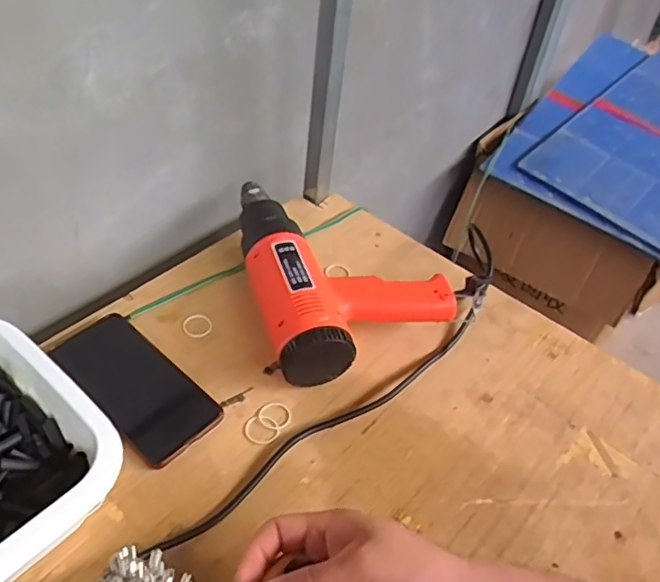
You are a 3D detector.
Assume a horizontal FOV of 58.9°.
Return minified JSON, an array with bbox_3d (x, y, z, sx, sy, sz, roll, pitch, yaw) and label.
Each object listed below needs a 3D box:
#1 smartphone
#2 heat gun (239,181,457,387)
[{"bbox_3d":[-0.171,0.083,0.522,0.150,0.010,0.078,40,48,17],"label":"smartphone"},{"bbox_3d":[0.005,-0.033,0.628,0.187,0.072,0.274,-9,47,-16],"label":"heat gun"}]

